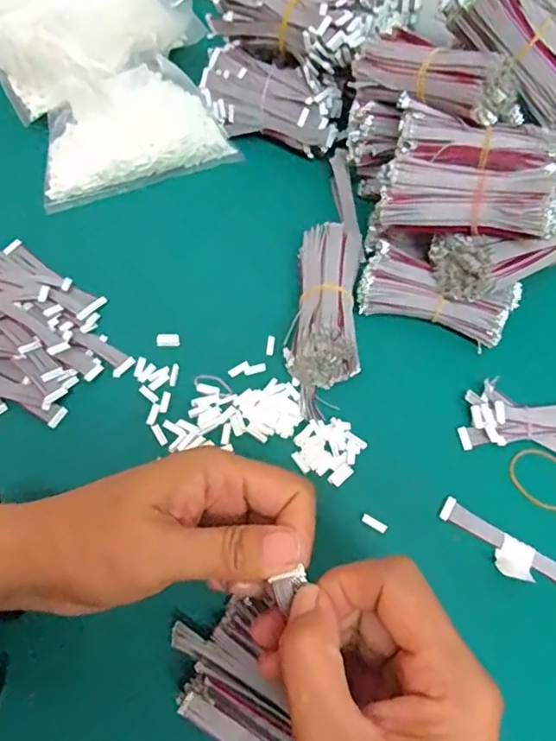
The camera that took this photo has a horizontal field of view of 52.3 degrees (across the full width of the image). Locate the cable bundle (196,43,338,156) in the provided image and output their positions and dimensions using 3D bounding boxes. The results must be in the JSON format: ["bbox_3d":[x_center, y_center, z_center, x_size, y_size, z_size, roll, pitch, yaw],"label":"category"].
[{"bbox_3d":[-0.003,-0.214,0.449,0.112,0.046,0.050,20,62,10],"label":"cable bundle"}]

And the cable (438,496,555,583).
[{"bbox_3d":[0.128,0.102,0.307,0.089,0.011,0.023,30,64,15],"label":"cable"}]

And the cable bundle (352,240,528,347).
[{"bbox_3d":[0.101,-0.047,0.364,0.095,0.018,0.043,20,105,9],"label":"cable bundle"}]

